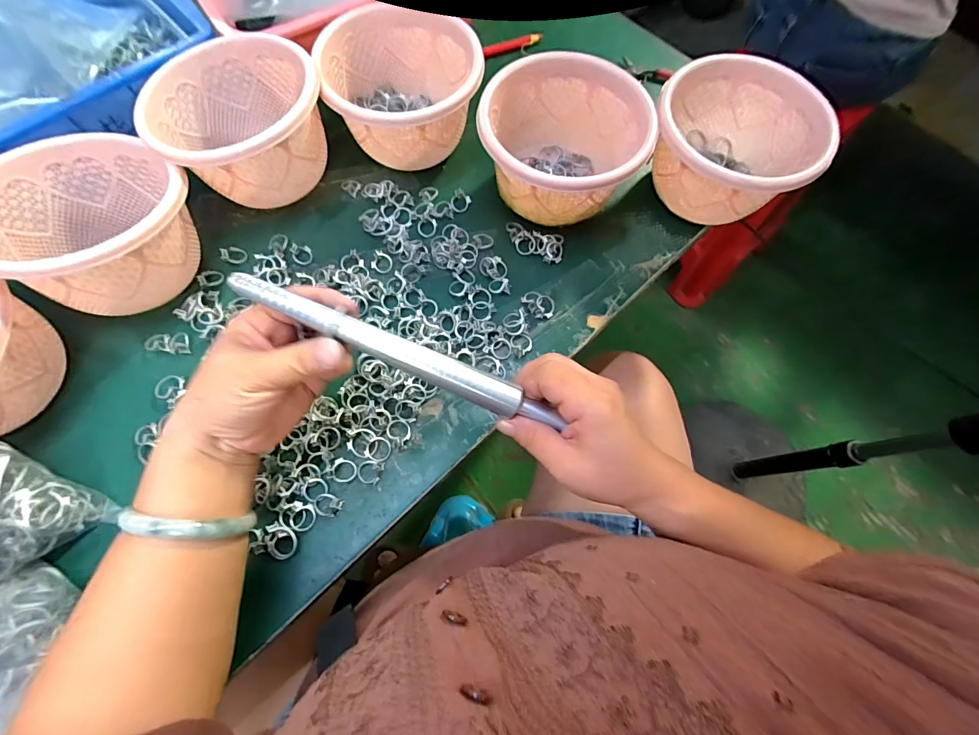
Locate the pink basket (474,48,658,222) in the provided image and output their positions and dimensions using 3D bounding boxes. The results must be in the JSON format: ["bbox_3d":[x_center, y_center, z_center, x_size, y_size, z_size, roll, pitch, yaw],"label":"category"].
[{"bbox_3d":[0.063,-0.198,0.385,0.138,0.088,0.124,5,70,-1],"label":"pink basket"}]

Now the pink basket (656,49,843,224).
[{"bbox_3d":[0.218,-0.197,0.391,0.127,0.099,0.138,1,70,-3],"label":"pink basket"}]

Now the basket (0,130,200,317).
[{"bbox_3d":[-0.314,-0.115,0.333,0.139,0.076,0.138,36,72,10],"label":"basket"}]

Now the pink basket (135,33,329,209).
[{"bbox_3d":[-0.222,-0.220,0.376,0.139,0.075,0.136,1,70,-3],"label":"pink basket"}]

